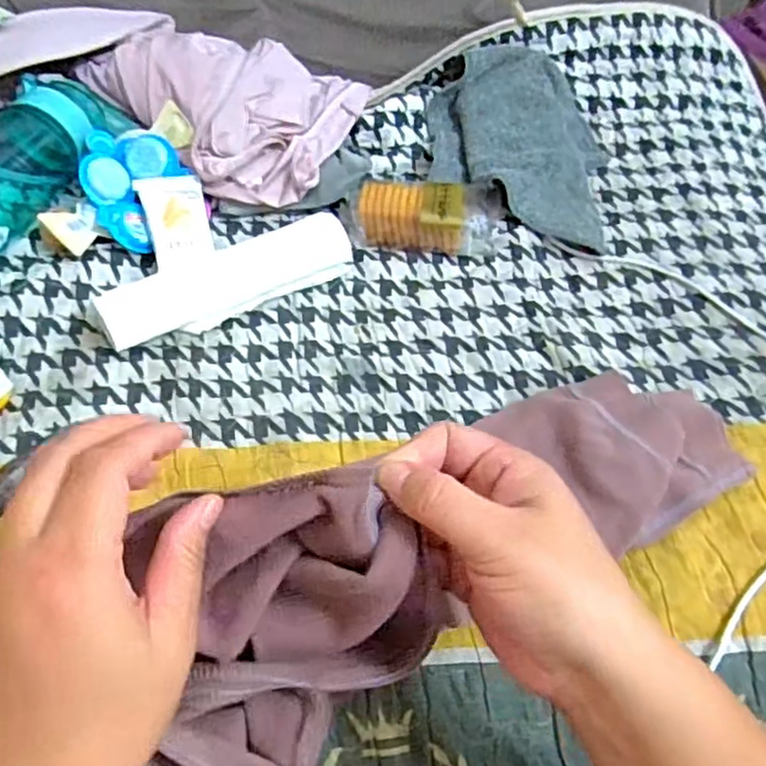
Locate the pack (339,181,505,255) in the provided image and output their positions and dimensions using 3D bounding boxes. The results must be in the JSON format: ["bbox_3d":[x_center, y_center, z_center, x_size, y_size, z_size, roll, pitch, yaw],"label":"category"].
[{"bbox_3d":[0.032,-0.137,0.554,0.129,0.042,0.055,6,56,-2],"label":"pack"}]

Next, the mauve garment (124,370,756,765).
[{"bbox_3d":[0.058,0.056,0.347,0.349,0.122,0.116,-16,57,-28],"label":"mauve garment"}]

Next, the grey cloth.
[{"bbox_3d":[0.121,-0.224,0.597,0.165,0.035,0.212,14,56,3],"label":"grey cloth"}]

